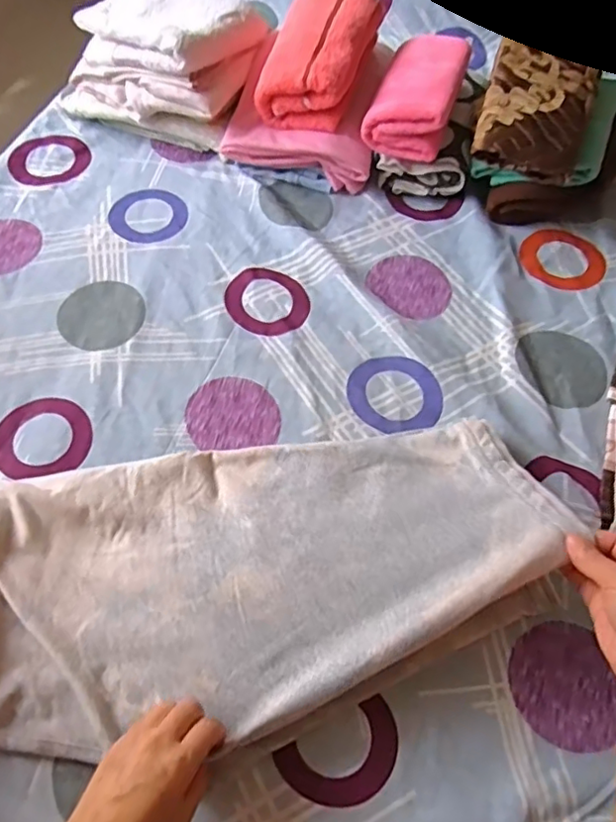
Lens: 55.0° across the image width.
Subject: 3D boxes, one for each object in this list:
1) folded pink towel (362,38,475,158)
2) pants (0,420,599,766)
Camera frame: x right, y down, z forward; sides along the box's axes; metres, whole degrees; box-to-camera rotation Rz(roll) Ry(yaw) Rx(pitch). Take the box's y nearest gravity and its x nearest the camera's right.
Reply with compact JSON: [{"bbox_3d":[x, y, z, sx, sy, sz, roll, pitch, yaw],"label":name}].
[{"bbox_3d":[0.133,-0.386,0.709,0.094,0.059,0.175,18,62,9],"label":"folded pink towel"},{"bbox_3d":[-0.081,0.124,0.468,0.538,0.059,0.228,-8,62,-2],"label":"pants"}]

